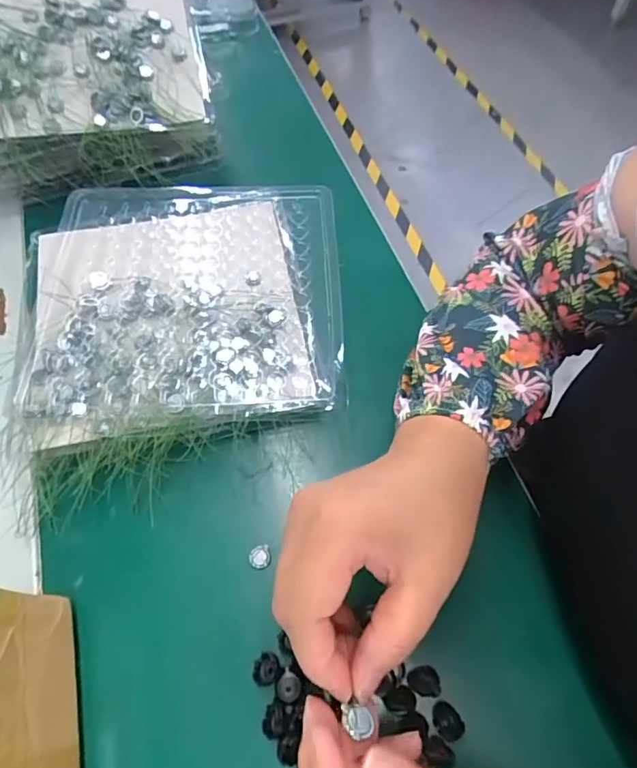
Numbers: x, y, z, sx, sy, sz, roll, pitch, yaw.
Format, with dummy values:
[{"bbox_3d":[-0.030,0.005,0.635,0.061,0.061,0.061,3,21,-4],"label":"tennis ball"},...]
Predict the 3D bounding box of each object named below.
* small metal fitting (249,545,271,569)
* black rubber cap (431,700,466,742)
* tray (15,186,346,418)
[{"bbox_3d":[-0.035,0.104,0.298,0.013,0.004,0.014,-4,61,-1],"label":"small metal fitting"},{"bbox_3d":[0.066,0.174,0.255,0.013,0.013,0.015,-28,64,-14],"label":"black rubber cap"},{"bbox_3d":[-0.100,-0.062,0.376,0.229,0.039,0.214,-3,61,0],"label":"tray"}]

